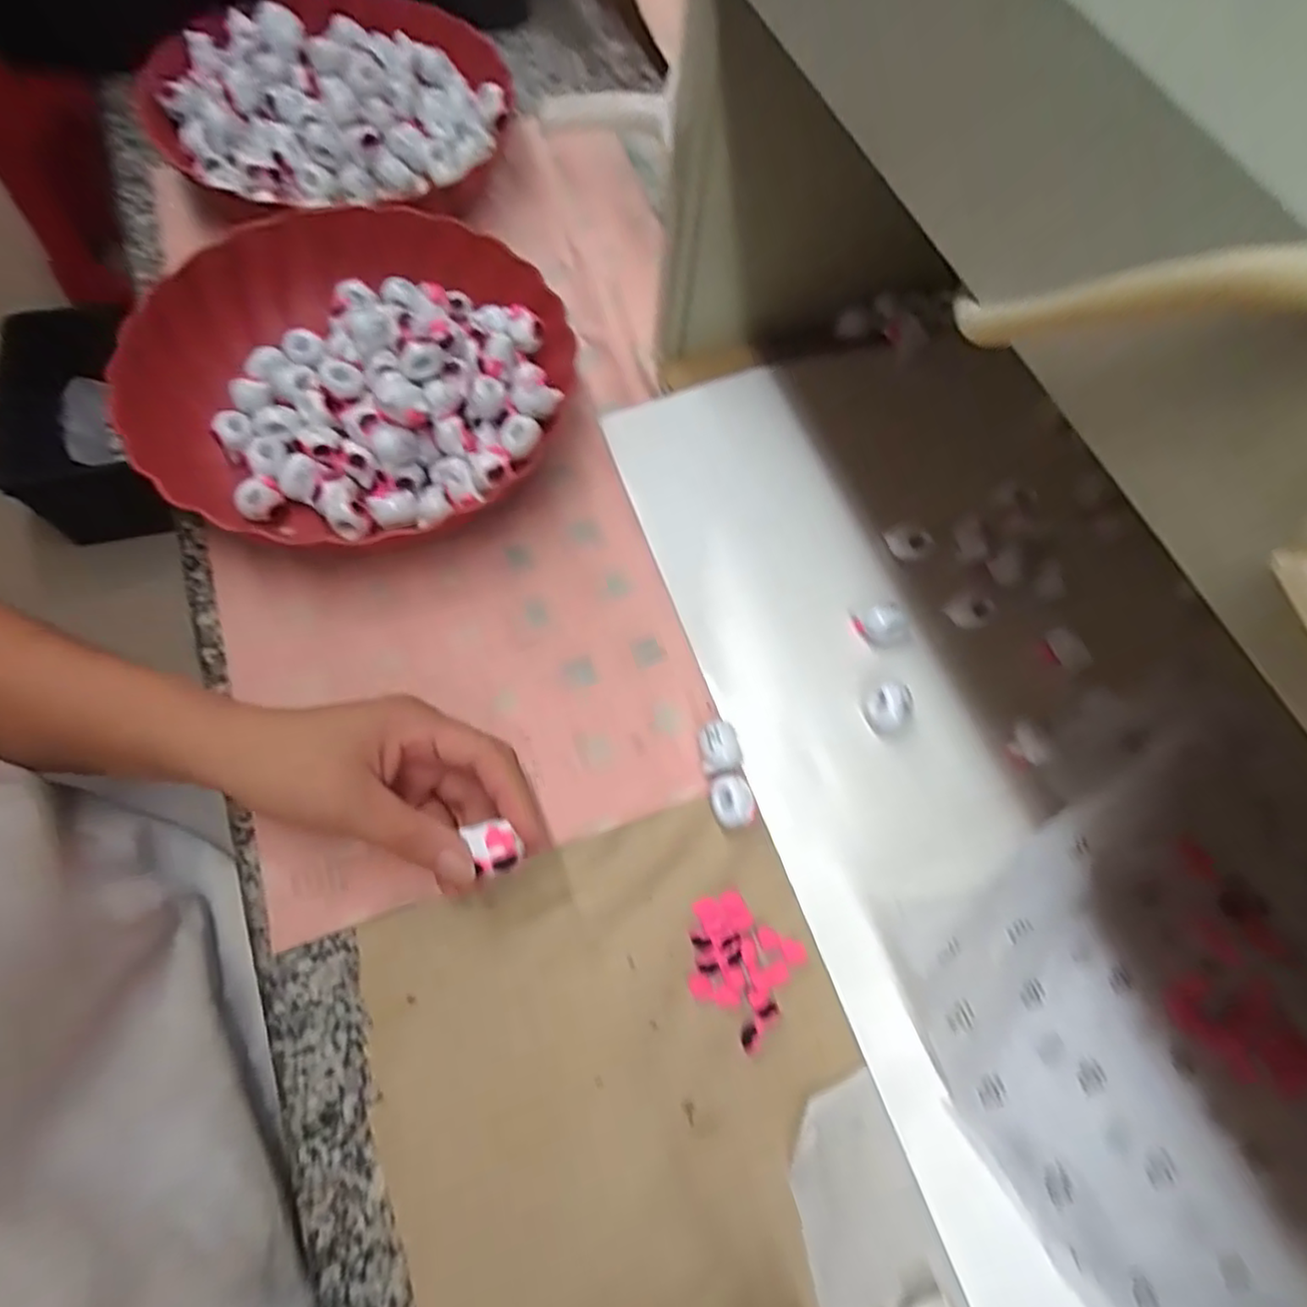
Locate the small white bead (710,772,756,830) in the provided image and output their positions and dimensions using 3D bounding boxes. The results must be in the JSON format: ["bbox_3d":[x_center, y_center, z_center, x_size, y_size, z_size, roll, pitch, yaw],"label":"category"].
[{"bbox_3d":[0.040,0.074,0.338,0.021,0.013,0.025,-16,70,-11],"label":"small white bead"}]

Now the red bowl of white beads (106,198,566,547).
[{"bbox_3d":[-0.179,-0.170,0.405,0.257,0.050,0.222,-2,68,-6],"label":"red bowl of white beads"}]

